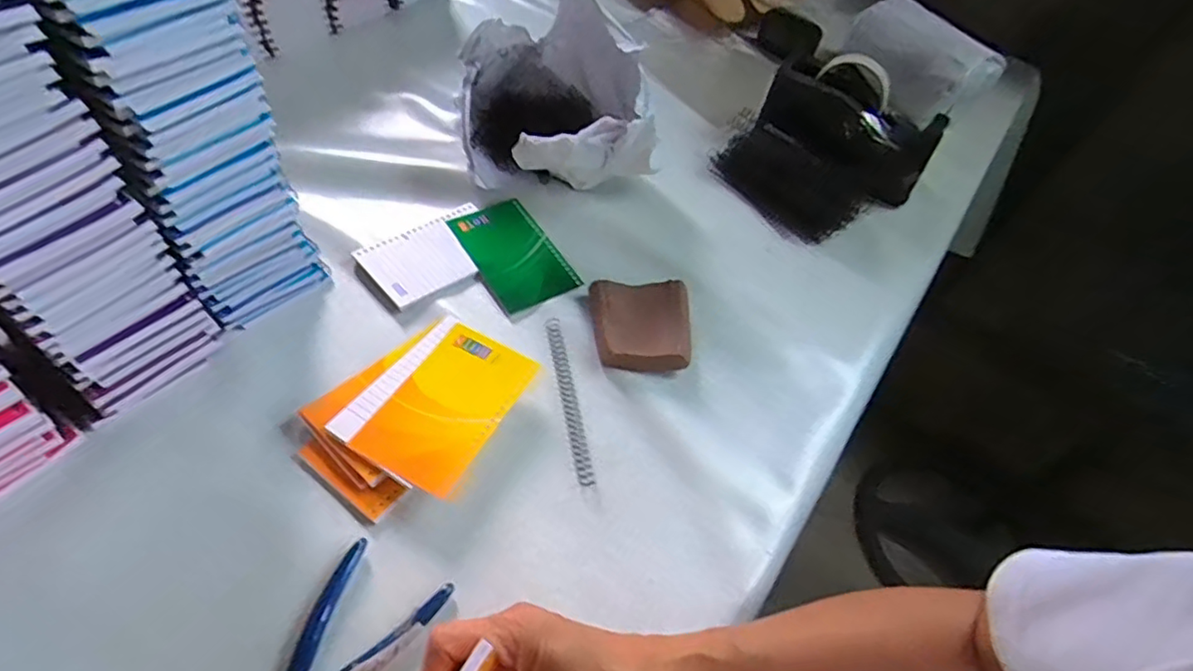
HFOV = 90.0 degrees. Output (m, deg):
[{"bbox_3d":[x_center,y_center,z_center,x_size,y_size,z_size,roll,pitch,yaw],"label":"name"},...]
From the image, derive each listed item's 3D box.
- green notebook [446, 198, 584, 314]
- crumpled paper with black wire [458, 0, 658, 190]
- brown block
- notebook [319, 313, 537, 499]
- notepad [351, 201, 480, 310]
[{"bbox_3d":[-0.078,-0.081,0.566,0.078,0.006,0.127,-25,59,-27],"label":"green notebook"},{"bbox_3d":[-0.049,-0.242,0.612,0.180,0.141,0.196,-10,55,-18],"label":"crumpled paper with black wire"},{"bbox_3d":[0.039,-0.009,0.525,0.085,0.017,0.091,6,50,-6],"label":"brown block"},{"bbox_3d":[-0.116,0.045,0.442,0.096,0.004,0.129,27,53,12],"label":"notebook"},{"bbox_3d":[-0.149,-0.078,0.551,0.121,0.010,0.079,-31,63,-30],"label":"notepad"}]

